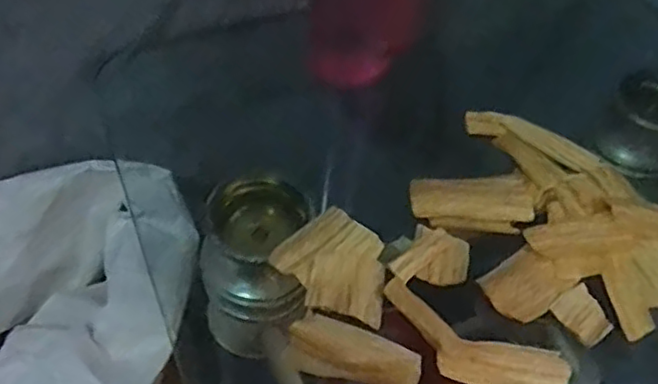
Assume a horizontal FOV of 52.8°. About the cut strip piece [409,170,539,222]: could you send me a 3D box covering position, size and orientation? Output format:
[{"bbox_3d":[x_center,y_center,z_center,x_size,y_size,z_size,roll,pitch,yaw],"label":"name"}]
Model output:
[{"bbox_3d":[0.096,0.002,0.437,0.084,0.006,0.038,-1,52,-6],"label":"cut strip piece"}]

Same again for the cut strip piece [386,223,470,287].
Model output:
[{"bbox_3d":[0.063,0.041,0.401,0.043,0.005,0.042,19,53,10],"label":"cut strip piece"}]

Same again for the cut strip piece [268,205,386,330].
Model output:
[{"bbox_3d":[0.008,0.044,0.397,0.073,0.006,0.062,38,58,22],"label":"cut strip piece"}]

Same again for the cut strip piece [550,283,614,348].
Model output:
[{"bbox_3d":[0.150,0.073,0.391,0.029,0.004,0.031,-31,61,-26],"label":"cut strip piece"}]

